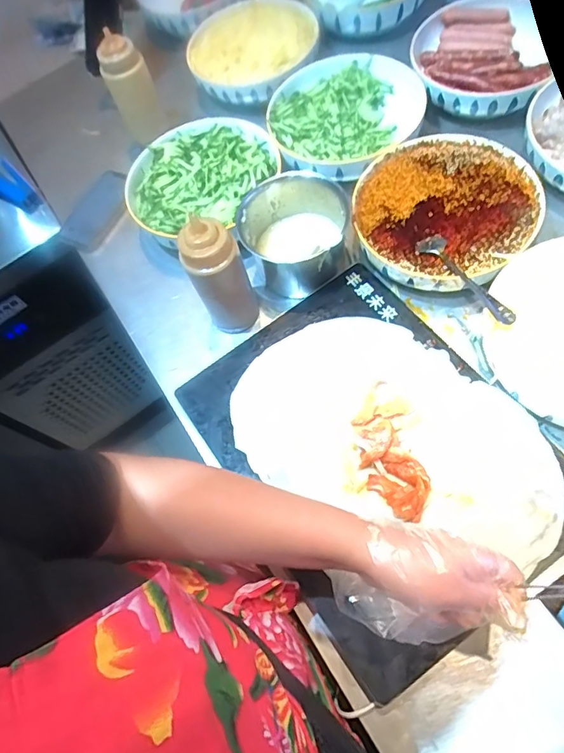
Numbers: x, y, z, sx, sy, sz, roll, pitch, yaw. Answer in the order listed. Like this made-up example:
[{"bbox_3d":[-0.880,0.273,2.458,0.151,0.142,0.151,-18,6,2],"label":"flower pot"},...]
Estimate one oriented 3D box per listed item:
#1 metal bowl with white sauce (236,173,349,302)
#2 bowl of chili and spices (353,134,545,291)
[{"bbox_3d":[0.015,-0.181,0.649,0.136,0.121,0.129,1,63,-2],"label":"metal bowl with white sauce"},{"bbox_3d":[0.208,-0.214,0.624,0.216,0.070,0.233,1,63,-2],"label":"bowl of chili and spices"}]

